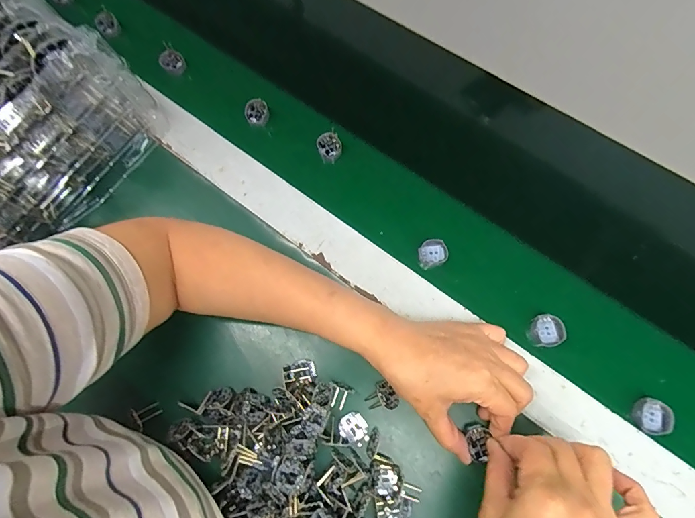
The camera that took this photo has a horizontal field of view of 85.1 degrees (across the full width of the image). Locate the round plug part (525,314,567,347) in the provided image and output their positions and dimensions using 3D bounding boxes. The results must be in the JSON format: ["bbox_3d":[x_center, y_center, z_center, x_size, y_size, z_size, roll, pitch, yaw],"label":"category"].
[{"bbox_3d":[0.186,0.068,0.358,0.030,0.016,0.028,-1,74,2],"label":"round plug part"}]

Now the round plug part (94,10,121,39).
[{"bbox_3d":[-0.319,-0.311,0.504,0.011,0.031,0.030,15,75,6],"label":"round plug part"}]

